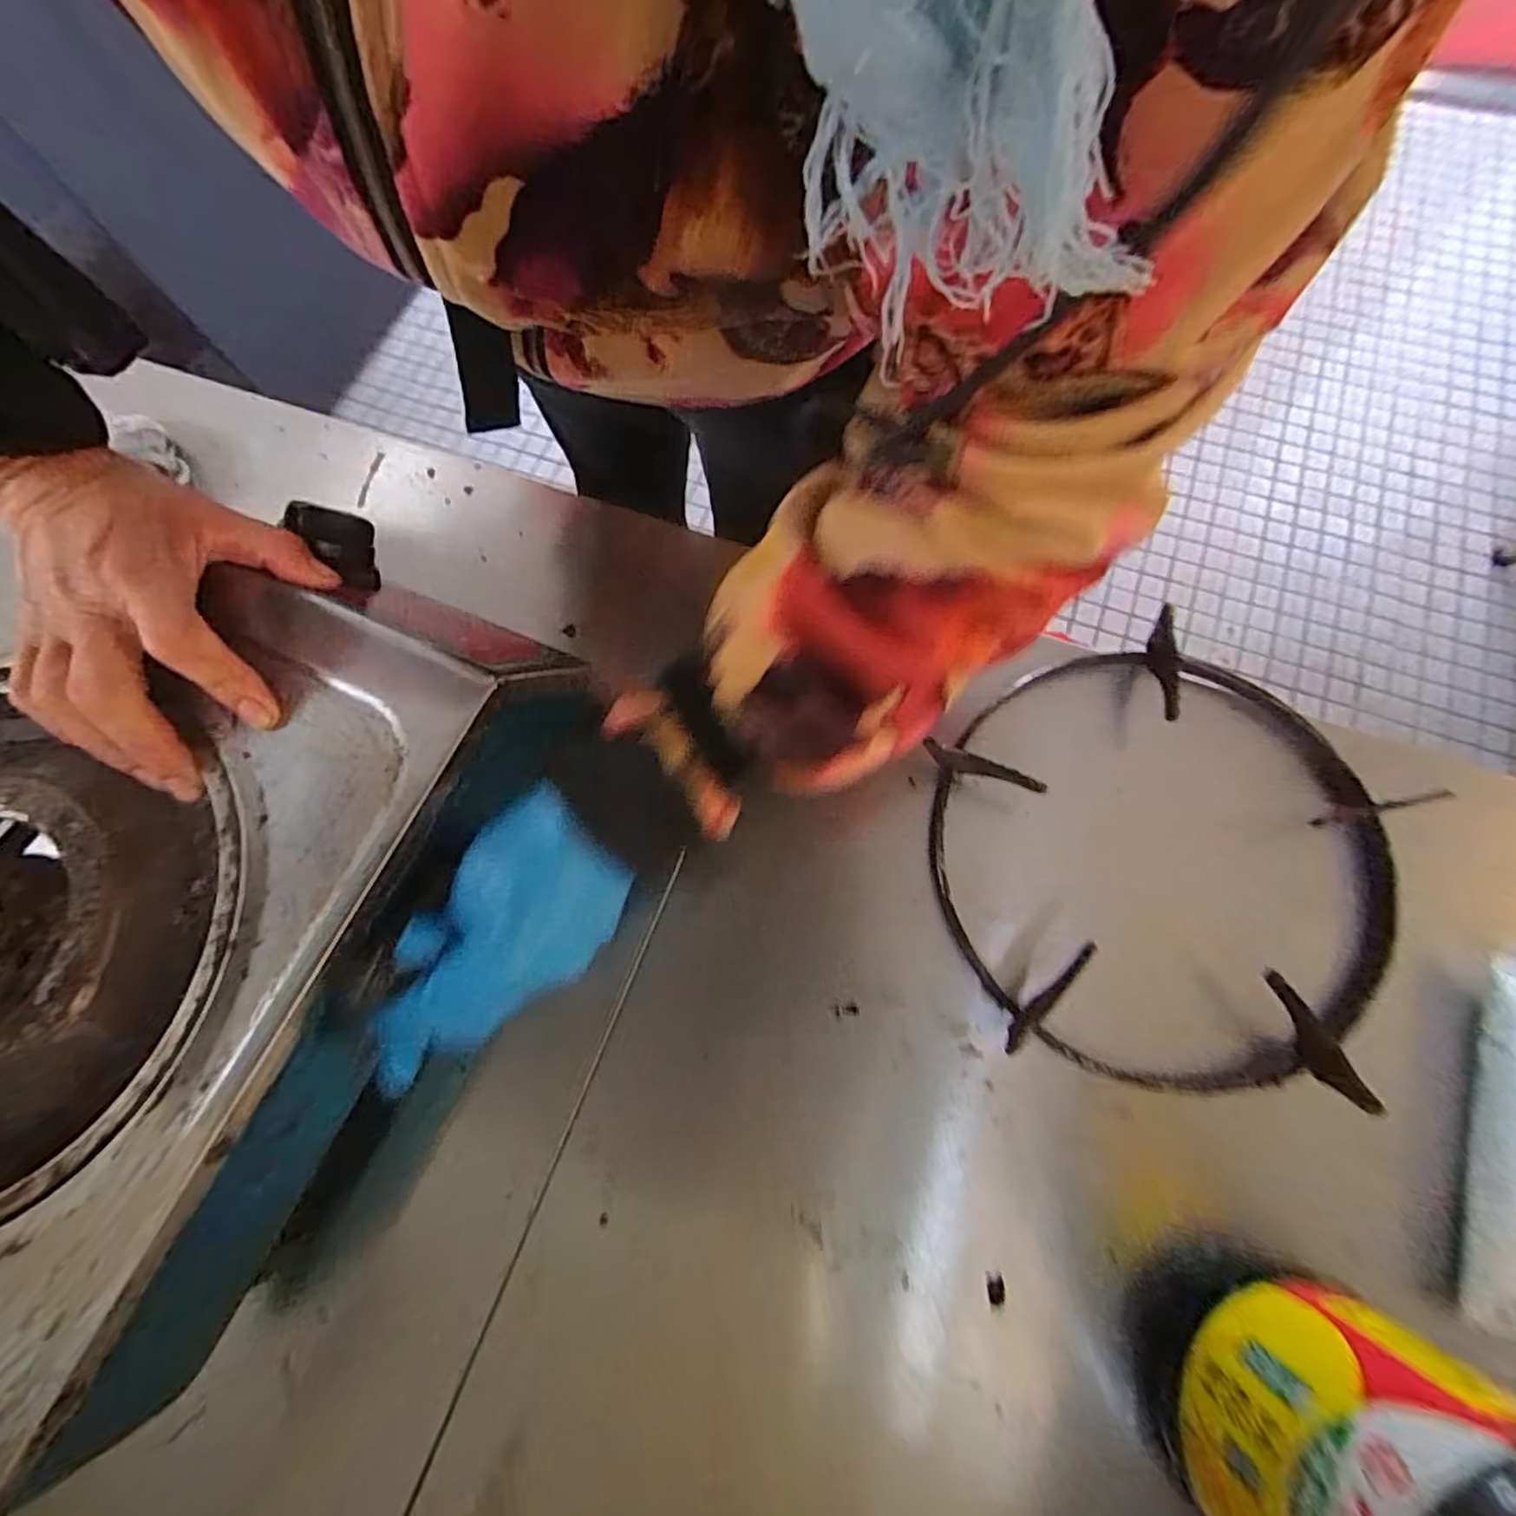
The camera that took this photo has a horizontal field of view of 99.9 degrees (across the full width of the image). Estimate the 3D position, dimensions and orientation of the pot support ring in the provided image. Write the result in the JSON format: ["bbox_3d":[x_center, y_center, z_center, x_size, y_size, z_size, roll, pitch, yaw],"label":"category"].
[{"bbox_3d":[0.206,0.044,0.330,0.227,0.044,0.233,-1,72,4],"label":"pot support ring"}]

